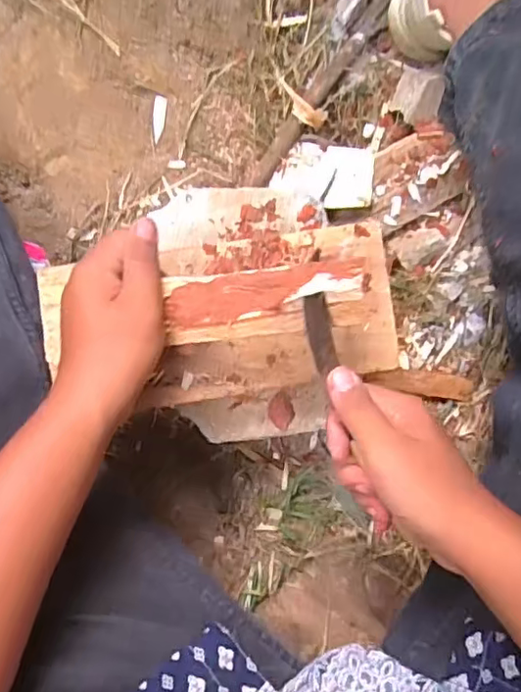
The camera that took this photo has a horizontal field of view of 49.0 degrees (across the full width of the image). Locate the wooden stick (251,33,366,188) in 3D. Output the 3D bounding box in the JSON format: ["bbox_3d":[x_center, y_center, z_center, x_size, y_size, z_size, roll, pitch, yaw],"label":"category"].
[{"bbox_3d":[0.046,-0.239,0.575,0.021,0.016,0.183,35,89,4],"label":"wooden stick"}]

